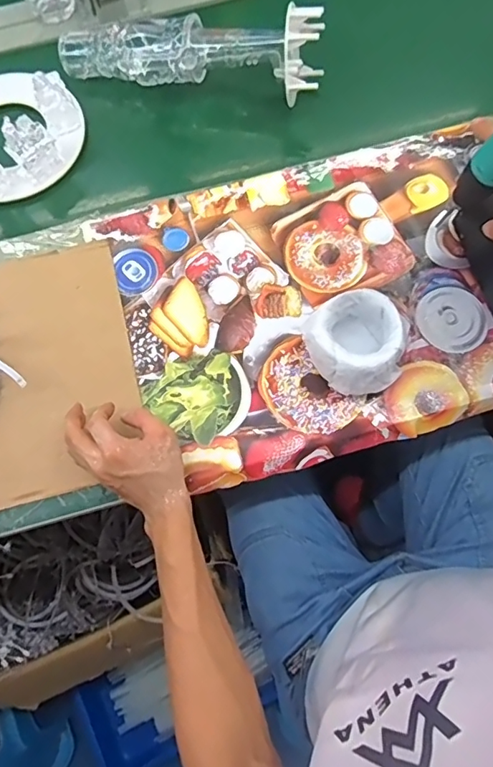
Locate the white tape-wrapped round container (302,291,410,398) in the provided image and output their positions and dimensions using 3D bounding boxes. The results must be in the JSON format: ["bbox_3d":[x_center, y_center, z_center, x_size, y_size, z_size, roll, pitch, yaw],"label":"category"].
[{"bbox_3d":[0.112,-0.037,0.532,0.093,0.064,0.093,0,72,1],"label":"white tape-wrapped round container"}]

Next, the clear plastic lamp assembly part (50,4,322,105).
[{"bbox_3d":[-0.078,-0.412,0.644,0.325,0.095,0.081,6,72,3],"label":"clear plastic lamp assembly part"}]

